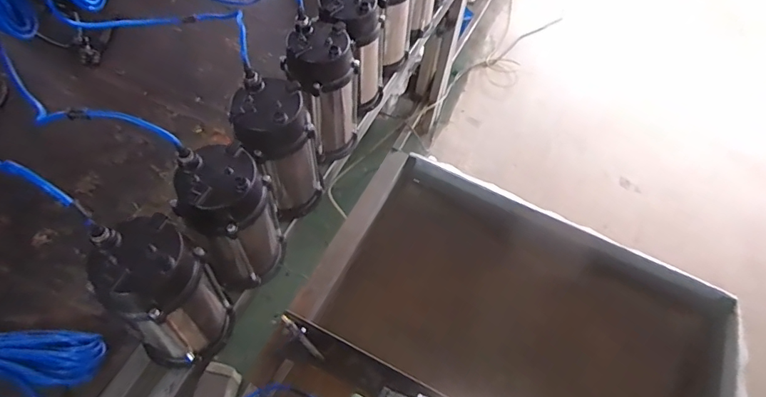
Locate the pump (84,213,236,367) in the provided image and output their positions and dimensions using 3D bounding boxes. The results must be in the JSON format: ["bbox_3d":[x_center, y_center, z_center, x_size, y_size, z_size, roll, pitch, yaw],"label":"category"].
[{"bbox_3d":[-0.306,0.140,0.649,0.120,0.267,0.123,2,57,-3],"label":"pump"}]

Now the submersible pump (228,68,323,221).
[{"bbox_3d":[-0.180,-0.085,0.810,0.118,0.251,0.123,2,57,-3],"label":"submersible pump"}]

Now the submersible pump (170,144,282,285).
[{"bbox_3d":[-0.237,0.044,0.735,0.135,0.269,0.116,-17,60,-15],"label":"submersible pump"}]

